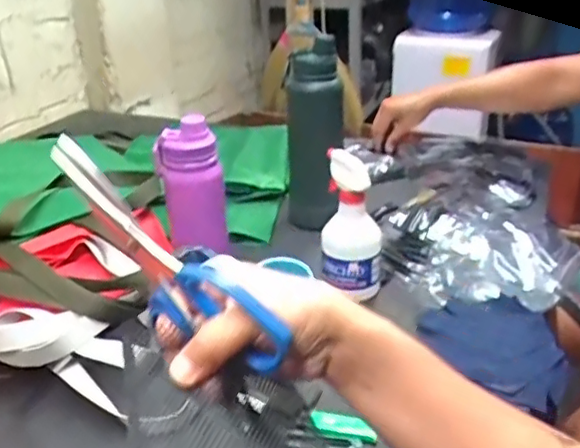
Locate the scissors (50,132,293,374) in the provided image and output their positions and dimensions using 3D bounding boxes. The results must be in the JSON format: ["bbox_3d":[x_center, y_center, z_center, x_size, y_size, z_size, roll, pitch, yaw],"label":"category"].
[{"bbox_3d":[-0.078,0.022,0.343,0.175,0.053,0.011,41,39,10],"label":"scissors"}]

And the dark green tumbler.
[{"bbox_3d":[0.035,-0.136,0.922,0.084,0.282,0.067,2,27,7],"label":"dark green tumbler"}]

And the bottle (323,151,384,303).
[{"bbox_3d":[0.081,0.006,0.770,0.076,0.187,0.067,3,27,9],"label":"bottle"}]

